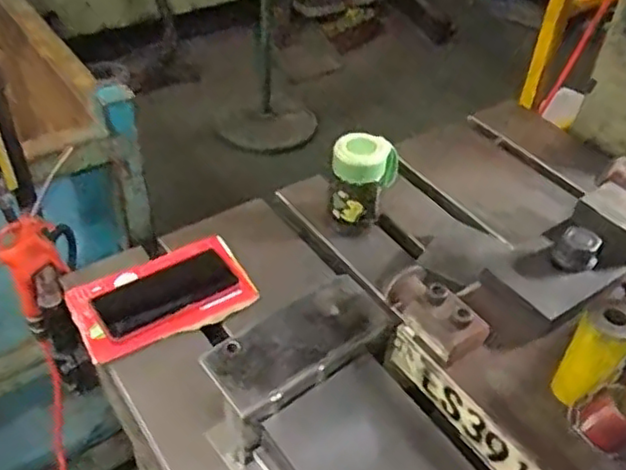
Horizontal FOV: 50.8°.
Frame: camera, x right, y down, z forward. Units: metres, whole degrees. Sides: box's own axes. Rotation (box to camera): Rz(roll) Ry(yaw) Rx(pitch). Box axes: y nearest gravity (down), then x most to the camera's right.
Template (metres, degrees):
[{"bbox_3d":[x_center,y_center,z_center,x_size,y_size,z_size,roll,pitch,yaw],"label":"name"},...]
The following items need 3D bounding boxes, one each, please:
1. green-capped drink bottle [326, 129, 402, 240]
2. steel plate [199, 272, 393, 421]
[{"bbox_3d":[0.063,-0.066,0.833,0.080,0.120,0.065,9,42,6],"label":"green-capped drink bottle"},{"bbox_3d":[-0.012,0.094,0.581,0.166,0.025,0.072,-27,51,-30],"label":"steel plate"}]

